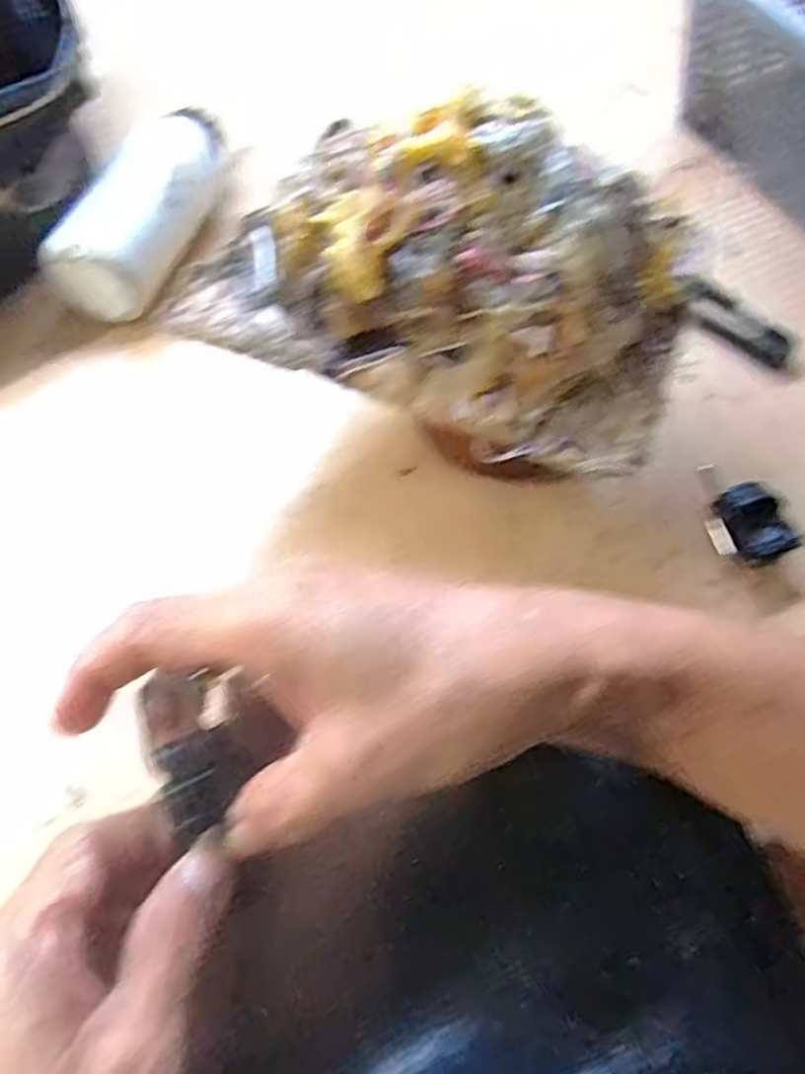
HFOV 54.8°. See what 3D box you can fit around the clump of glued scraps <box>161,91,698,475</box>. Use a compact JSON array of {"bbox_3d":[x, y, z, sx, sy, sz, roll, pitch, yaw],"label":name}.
[{"bbox_3d":[0.013,-0.096,0.246,0.161,0.067,0.099,19,62,11],"label":"clump of glued scraps"}]

